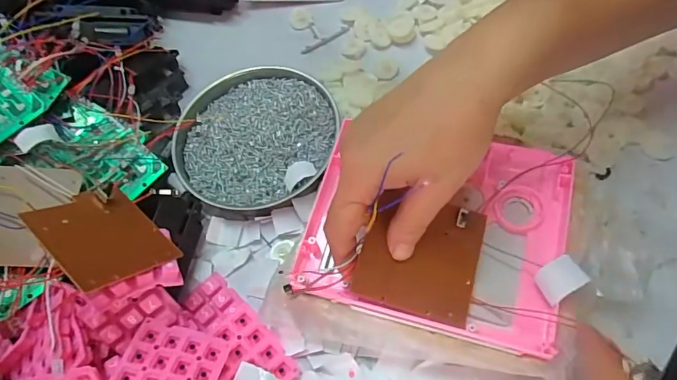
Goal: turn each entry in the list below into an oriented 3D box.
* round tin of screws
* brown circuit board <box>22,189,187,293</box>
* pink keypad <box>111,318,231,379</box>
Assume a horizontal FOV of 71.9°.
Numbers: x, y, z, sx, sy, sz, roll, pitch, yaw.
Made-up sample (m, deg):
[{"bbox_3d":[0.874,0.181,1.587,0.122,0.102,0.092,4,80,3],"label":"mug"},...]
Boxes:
[{"bbox_3d":[-0.069,-0.044,0.396,0.129,0.035,0.130,-3,63,6],"label":"round tin of screws"},{"bbox_3d":[-0.148,0.028,0.296,0.071,0.071,0.004,40,114,16],"label":"brown circuit board"},{"bbox_3d":[-0.103,0.108,0.290,0.058,0.004,0.051,15,38,-1],"label":"pink keypad"}]

